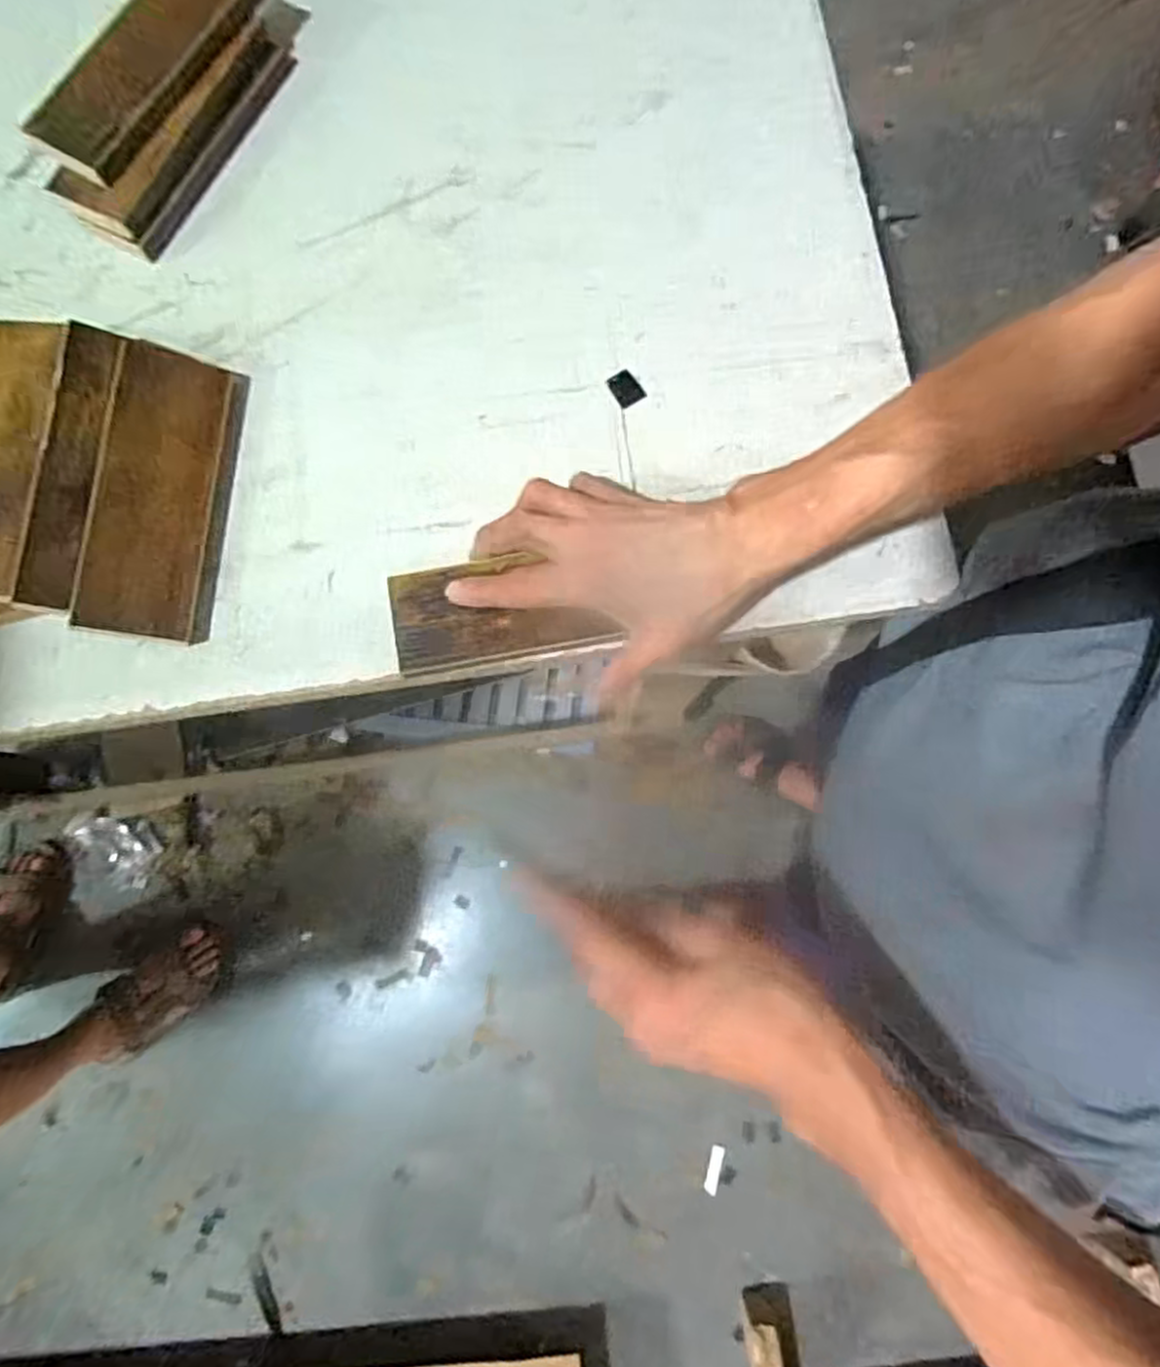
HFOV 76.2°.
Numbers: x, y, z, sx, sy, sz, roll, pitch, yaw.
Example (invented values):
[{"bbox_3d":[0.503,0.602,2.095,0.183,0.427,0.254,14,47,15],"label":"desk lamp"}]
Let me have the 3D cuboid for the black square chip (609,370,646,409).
[{"bbox_3d":[0.029,-0.188,0.469,0.018,0.004,0.022,-33,81,-5],"label":"black square chip"}]

